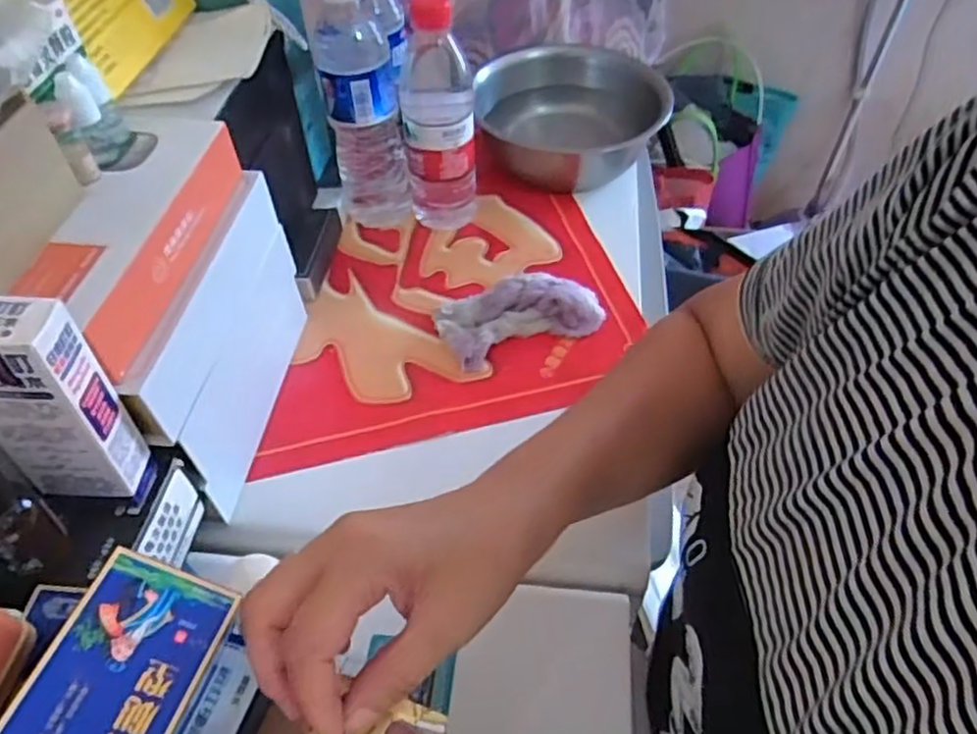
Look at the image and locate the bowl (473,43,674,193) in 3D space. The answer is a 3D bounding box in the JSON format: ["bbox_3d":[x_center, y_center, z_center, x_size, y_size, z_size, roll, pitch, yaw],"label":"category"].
[{"bbox_3d":[0.089,-0.257,0.726,0.182,0.078,0.190,-1,51,1],"label":"bowl"}]

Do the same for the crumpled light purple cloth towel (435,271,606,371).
[{"bbox_3d":[0.026,-0.049,0.585,0.135,0.029,0.073,-18,53,-13],"label":"crumpled light purple cloth towel"}]

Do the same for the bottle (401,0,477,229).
[{"bbox_3d":[-0.046,-0.225,0.619,0.067,0.207,0.077,-2,51,0],"label":"bottle"}]

